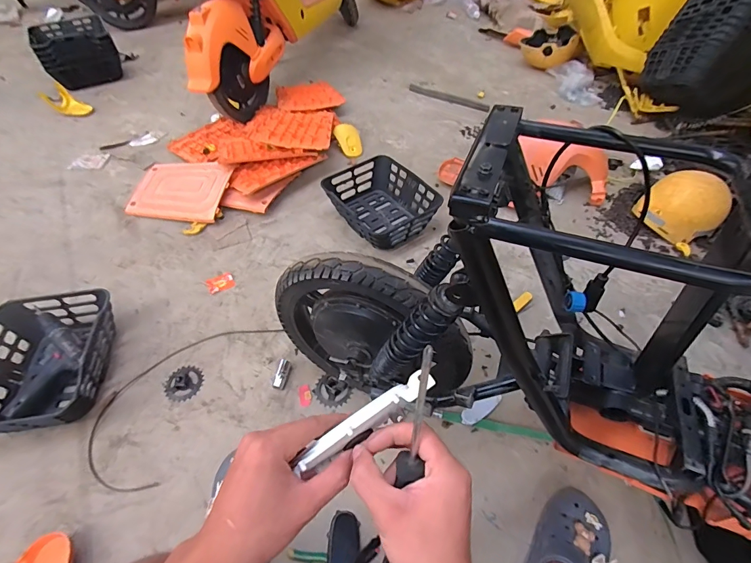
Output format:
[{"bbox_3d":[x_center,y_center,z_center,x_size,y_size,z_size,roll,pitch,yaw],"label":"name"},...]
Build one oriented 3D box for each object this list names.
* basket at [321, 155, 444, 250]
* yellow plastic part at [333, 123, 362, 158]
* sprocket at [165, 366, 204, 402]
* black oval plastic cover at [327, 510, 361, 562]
[{"bbox_3d":[0.006,-0.254,1.209,0.267,0.109,0.314,-30,58,-20],"label":"basket"},{"bbox_3d":[-0.102,-0.546,1.480,0.100,0.020,0.144,-21,87,-21],"label":"yellow plastic part"},{"bbox_3d":[-0.450,0.239,0.900,0.085,0.006,0.084,-1,53,1],"label":"sprocket"},{"bbox_3d":[-0.057,0.479,0.676,0.054,0.012,0.123,0,53,2],"label":"black oval plastic cover"}]

